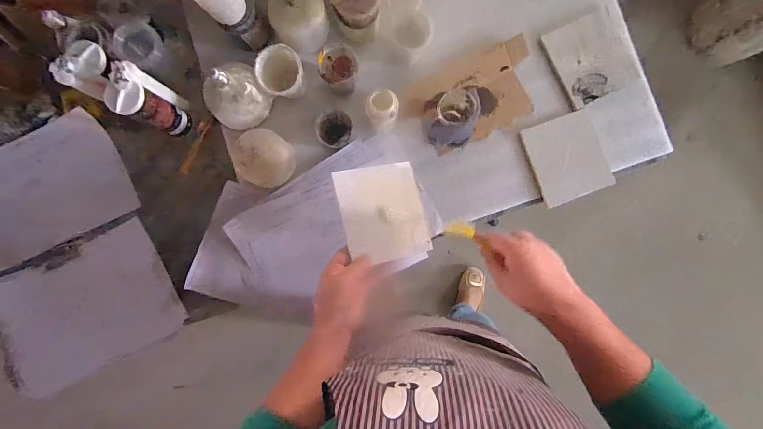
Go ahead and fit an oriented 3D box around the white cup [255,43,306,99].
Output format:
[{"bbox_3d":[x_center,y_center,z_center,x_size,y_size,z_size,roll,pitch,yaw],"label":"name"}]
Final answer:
[{"bbox_3d":[-0.170,-0.240,0.602,0.078,0.068,0.077,-25,88,-1],"label":"white cup"}]

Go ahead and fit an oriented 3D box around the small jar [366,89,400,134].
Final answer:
[{"bbox_3d":[0.002,-0.177,0.603,0.053,0.088,0.049,0,87,0],"label":"small jar"}]

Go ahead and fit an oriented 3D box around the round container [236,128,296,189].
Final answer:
[{"bbox_3d":[-0.205,-0.098,0.608,0.084,0.080,0.092,0,87,0],"label":"round container"}]

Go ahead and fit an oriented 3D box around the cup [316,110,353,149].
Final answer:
[{"bbox_3d":[-0.081,-0.147,0.621,0.062,0.050,0.063,0,87,0],"label":"cup"}]

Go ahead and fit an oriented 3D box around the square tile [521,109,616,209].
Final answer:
[{"bbox_3d":[0.350,-0.107,0.645,0.134,0.016,0.151,-21,87,-1],"label":"square tile"}]

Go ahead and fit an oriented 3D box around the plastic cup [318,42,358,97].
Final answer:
[{"bbox_3d":[-0.074,-0.252,0.602,0.064,0.065,0.063,0,87,0],"label":"plastic cup"}]

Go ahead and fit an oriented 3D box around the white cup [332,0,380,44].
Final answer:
[{"bbox_3d":[-0.041,-0.358,0.612,0.074,0.075,0.081,0,87,0],"label":"white cup"}]

